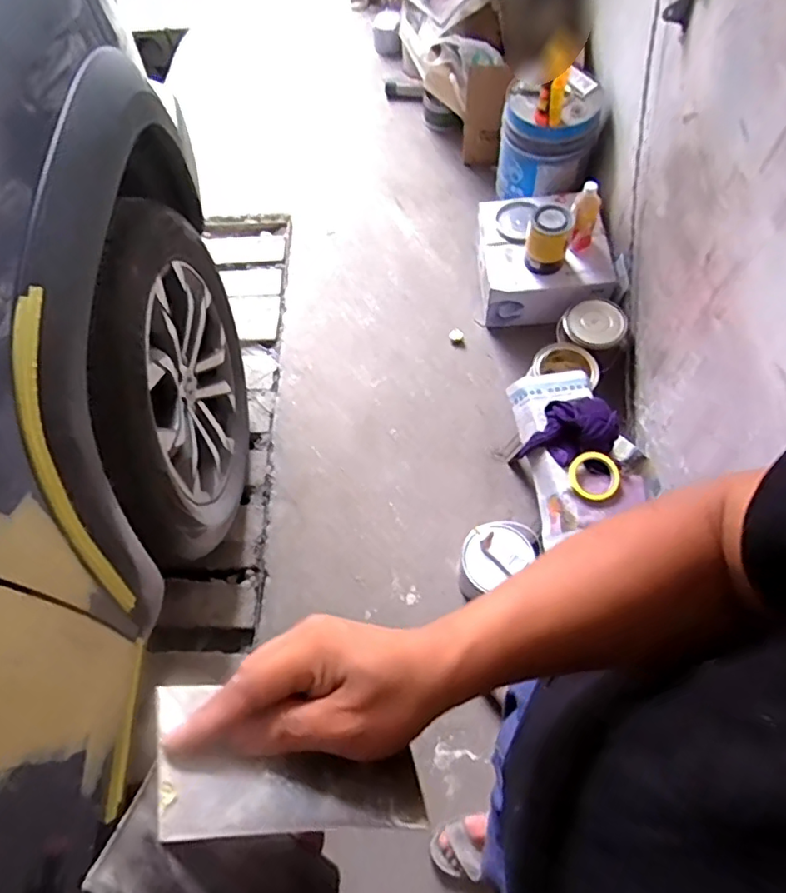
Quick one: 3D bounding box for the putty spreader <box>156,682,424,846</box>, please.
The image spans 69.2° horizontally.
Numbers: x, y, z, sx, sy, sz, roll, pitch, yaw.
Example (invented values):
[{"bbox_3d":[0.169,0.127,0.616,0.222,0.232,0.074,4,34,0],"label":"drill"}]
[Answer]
[{"bbox_3d":[-0.051,0.155,0.286,0.130,0.007,0.071,9,31,-17],"label":"putty spreader"}]

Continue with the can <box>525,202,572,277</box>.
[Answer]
[{"bbox_3d":[0.402,-0.536,1.488,0.108,0.160,0.096,7,65,5],"label":"can"}]

